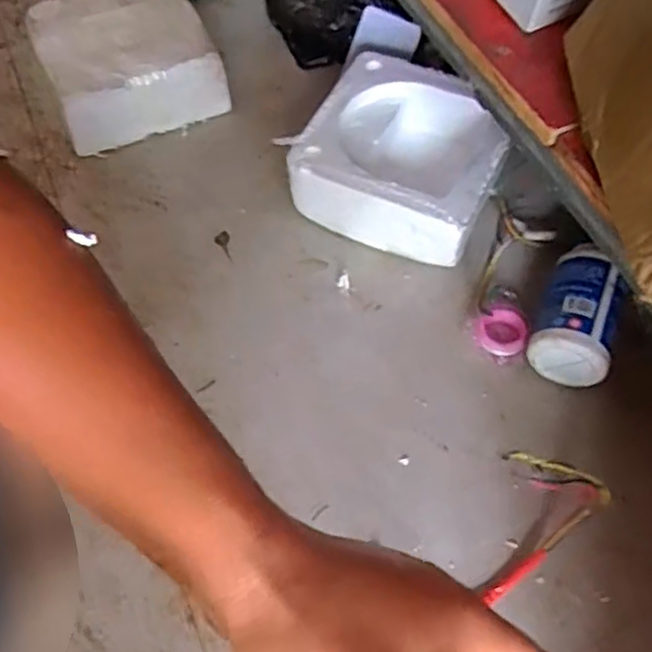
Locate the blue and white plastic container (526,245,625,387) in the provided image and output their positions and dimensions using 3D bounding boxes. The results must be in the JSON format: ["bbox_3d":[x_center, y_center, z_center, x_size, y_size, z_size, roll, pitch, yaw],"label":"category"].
[{"bbox_3d":[0.234,-0.007,0.646,0.075,0.067,0.118,19,61,11],"label":"blue and white plastic container"}]

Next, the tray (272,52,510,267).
[{"bbox_3d":[0.085,-0.187,0.747,0.193,0.086,0.212,22,62,13],"label":"tray"}]

